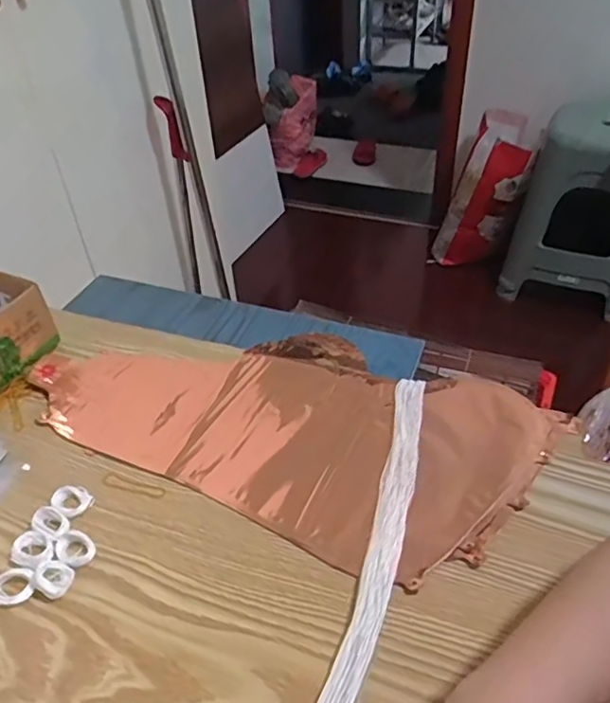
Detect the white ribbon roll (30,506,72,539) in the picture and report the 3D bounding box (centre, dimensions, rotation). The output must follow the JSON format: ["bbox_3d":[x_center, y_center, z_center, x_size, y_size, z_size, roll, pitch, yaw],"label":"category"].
[{"bbox_3d":[-0.184,0.125,0.432,0.031,0.007,0.019,18,45,24],"label":"white ribbon roll"}]

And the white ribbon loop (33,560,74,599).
[{"bbox_3d":[-0.170,0.152,0.401,0.027,0.009,0.022,22,47,27],"label":"white ribbon loop"}]

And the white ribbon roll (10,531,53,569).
[{"bbox_3d":[-0.191,0.140,0.417,0.030,0.007,0.025,27,50,31],"label":"white ribbon roll"}]

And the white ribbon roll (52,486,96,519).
[{"bbox_3d":[-0.175,0.111,0.448,0.025,0.006,0.024,29,50,32],"label":"white ribbon roll"}]

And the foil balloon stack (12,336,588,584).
[{"bbox_3d":[-0.018,0.043,0.511,0.413,0.020,0.213,18,45,23],"label":"foil balloon stack"}]

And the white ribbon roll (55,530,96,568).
[{"bbox_3d":[-0.161,0.138,0.417,0.029,0.008,0.022,18,45,24],"label":"white ribbon roll"}]

